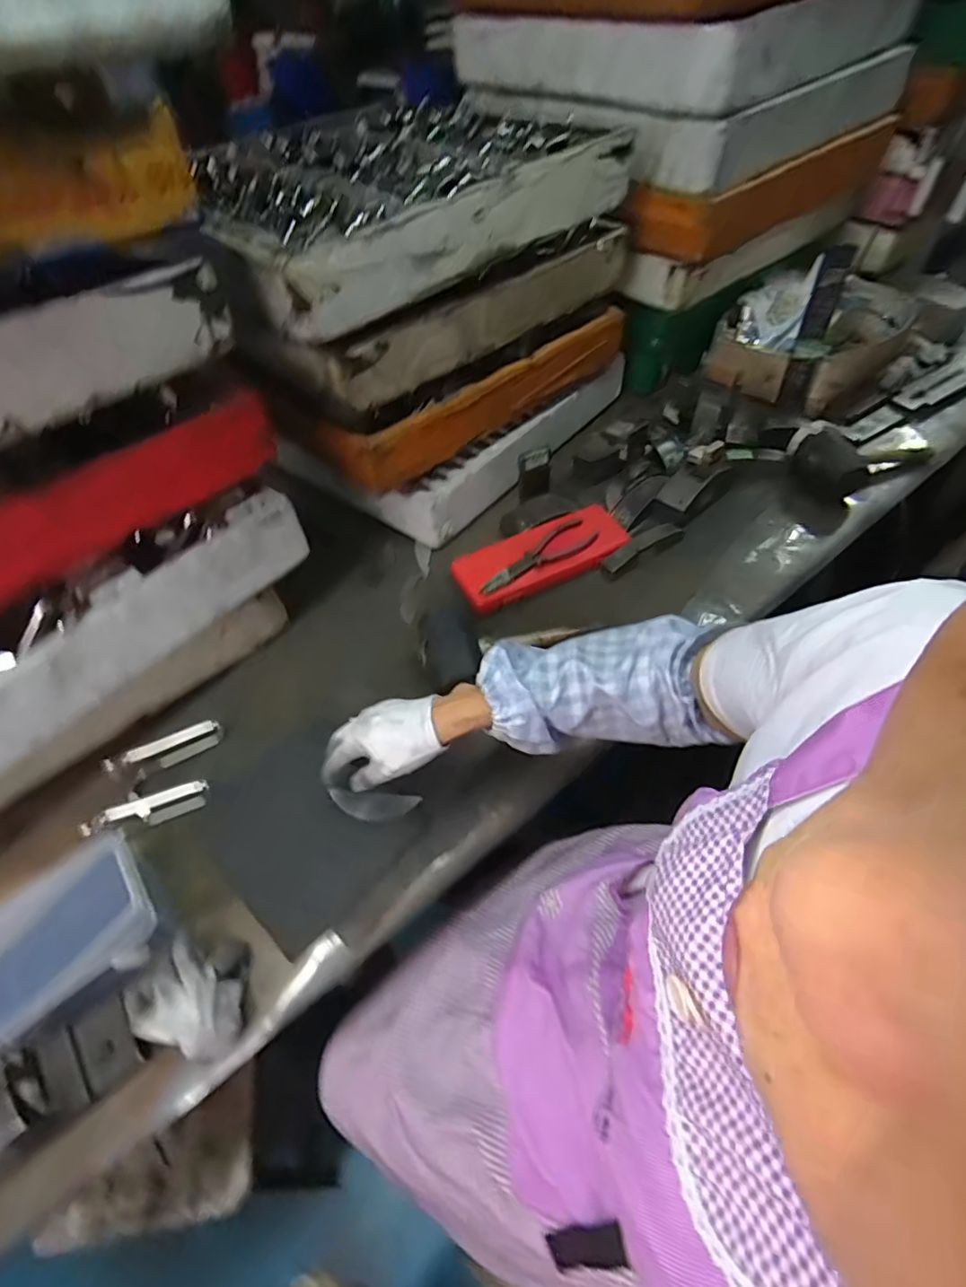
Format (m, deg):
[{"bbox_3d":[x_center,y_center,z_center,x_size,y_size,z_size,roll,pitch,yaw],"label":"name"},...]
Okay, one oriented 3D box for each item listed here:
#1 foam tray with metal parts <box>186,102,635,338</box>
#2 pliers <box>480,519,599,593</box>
[{"bbox_3d":[-0.155,-0.598,0.754,0.447,0.092,0.521,35,62,29],"label":"foam tray with metal parts"},{"bbox_3d":[0.083,-0.119,0.796,0.190,0.025,0.044,-35,56,-21],"label":"pliers"}]

